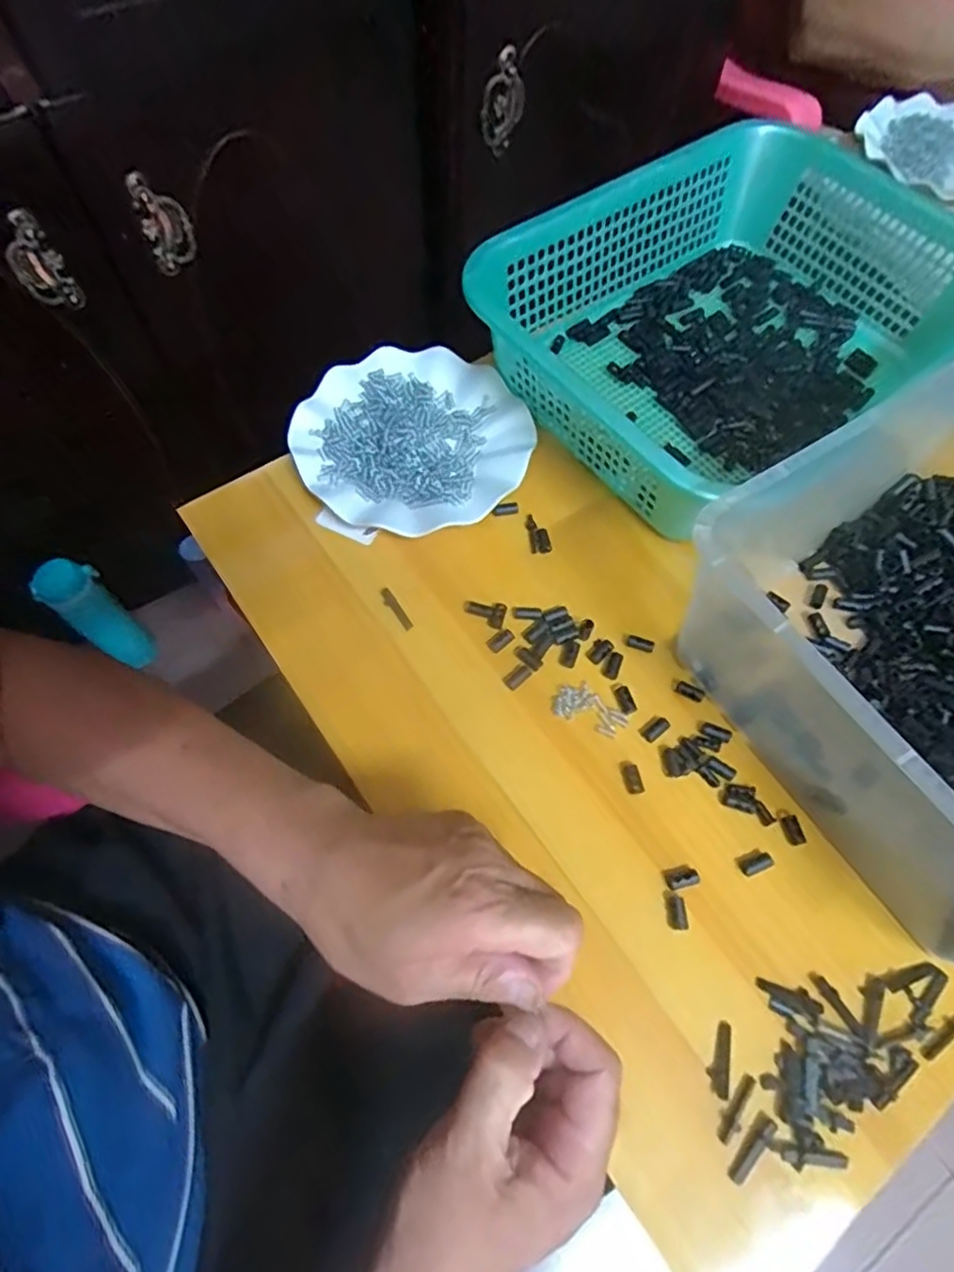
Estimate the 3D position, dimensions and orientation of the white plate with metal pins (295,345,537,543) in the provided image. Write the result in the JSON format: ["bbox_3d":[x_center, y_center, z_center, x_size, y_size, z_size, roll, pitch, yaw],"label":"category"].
[{"bbox_3d":[-0.050,-0.158,0.512,0.175,0.018,0.177,1,65,-2],"label":"white plate with metal pins"}]

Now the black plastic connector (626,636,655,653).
[{"bbox_3d":[0.116,0.006,0.453,0.019,0.005,0.008,21,66,7],"label":"black plastic connector"}]

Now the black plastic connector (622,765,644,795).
[{"bbox_3d":[0.101,0.093,0.413,0.011,0.004,0.019,-12,66,-8],"label":"black plastic connector"}]

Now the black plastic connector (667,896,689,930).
[{"bbox_3d":[0.119,0.165,0.379,0.010,0.008,0.018,2,65,-2],"label":"black plastic connector"}]

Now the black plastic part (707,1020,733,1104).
[{"bbox_3d":[0.134,0.232,0.350,0.010,0.004,0.036,15,65,5],"label":"black plastic part"}]

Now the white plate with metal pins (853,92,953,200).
[{"bbox_3d":[0.529,-0.550,0.718,0.181,0.021,0.161,36,69,13],"label":"white plate with metal pins"}]

